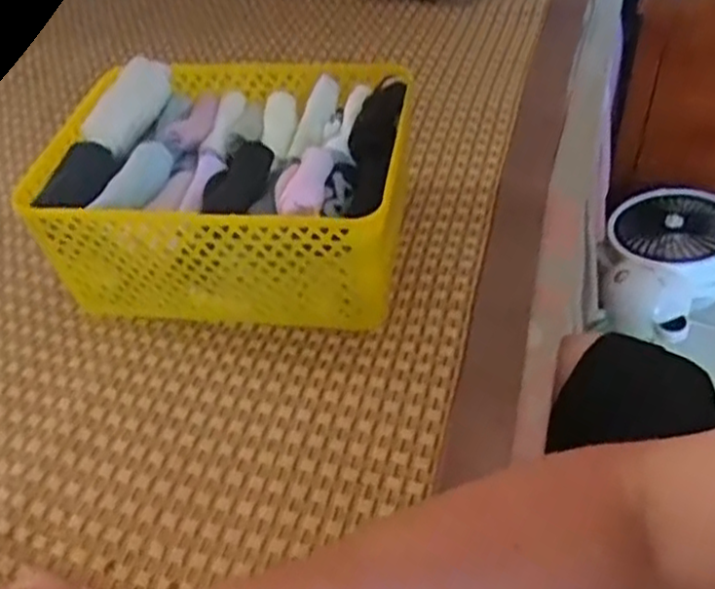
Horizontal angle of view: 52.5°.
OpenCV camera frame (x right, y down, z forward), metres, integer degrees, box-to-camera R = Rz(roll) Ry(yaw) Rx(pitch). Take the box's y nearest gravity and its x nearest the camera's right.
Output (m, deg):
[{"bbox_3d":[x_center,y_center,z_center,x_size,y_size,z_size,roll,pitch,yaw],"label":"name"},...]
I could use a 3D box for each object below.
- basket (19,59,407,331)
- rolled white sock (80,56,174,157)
[{"bbox_3d":[-0.101,-0.090,0.605,0.271,0.122,0.209,4,46,9],"label":"basket"},{"bbox_3d":[-0.190,-0.158,0.612,0.035,0.037,0.091,20,67,23],"label":"rolled white sock"}]

